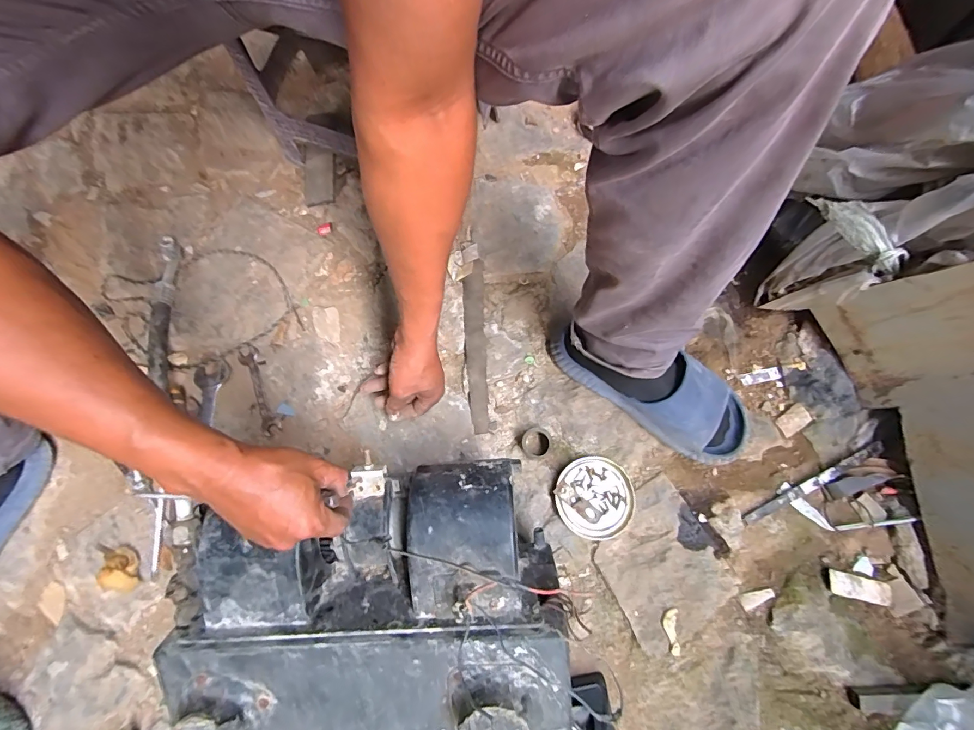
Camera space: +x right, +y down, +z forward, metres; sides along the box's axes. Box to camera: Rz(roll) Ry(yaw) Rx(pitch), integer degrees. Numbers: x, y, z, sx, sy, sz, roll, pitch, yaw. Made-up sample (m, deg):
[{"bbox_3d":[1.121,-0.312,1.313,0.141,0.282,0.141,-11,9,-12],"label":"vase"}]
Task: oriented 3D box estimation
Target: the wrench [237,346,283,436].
[{"bbox_3d":[-0.342,0.038,0.648,0.030,0.009,0.135,-24,77,-5],"label":"wrench"}]

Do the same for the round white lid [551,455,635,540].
[{"bbox_3d":[0.146,0.180,0.584,0.101,0.016,0.103,0,76,1],"label":"round white lid"}]

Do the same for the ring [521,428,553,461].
[{"bbox_3d":[0.069,0.109,0.594,0.043,0.020,0.044,0,76,1],"label":"ring"}]

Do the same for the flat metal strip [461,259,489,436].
[{"bbox_3d":[-0.018,-0.031,0.637,0.031,0.011,0.254,-3,76,0],"label":"flat metal strip"}]

